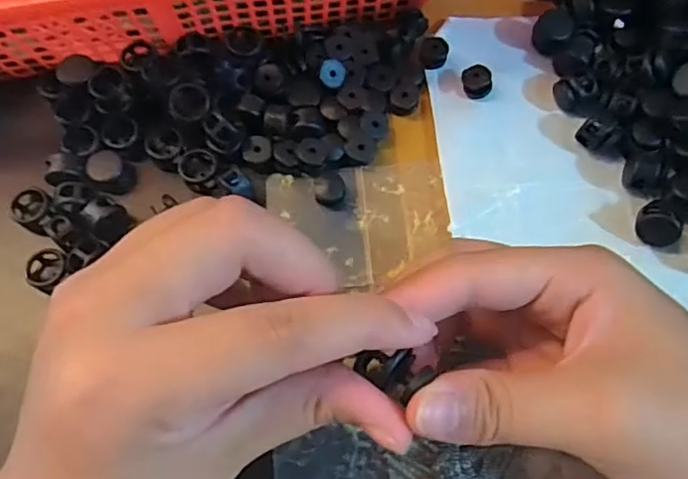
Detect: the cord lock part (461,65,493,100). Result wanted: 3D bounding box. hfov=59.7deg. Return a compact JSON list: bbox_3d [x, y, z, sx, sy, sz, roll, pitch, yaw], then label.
[{"bbox_3d":[0.061,-0.073,0.276,0.014,0.007,0.014,0,71,0],"label":"cord lock part"}]

